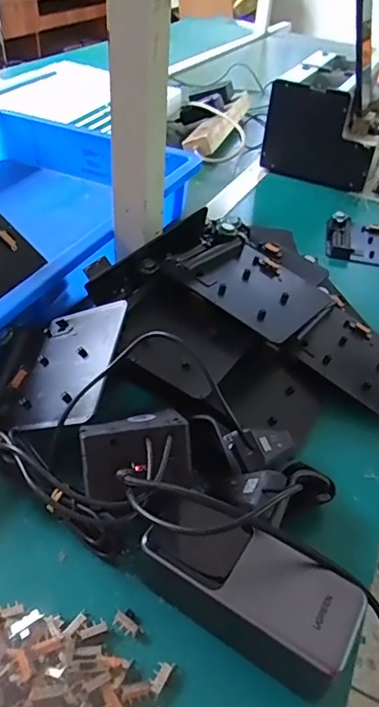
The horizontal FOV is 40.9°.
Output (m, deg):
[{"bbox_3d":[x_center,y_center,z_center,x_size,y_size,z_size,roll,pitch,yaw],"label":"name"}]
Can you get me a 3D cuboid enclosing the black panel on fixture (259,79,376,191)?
[{"bbox_3d":[0.205,-0.343,0.815,0.172,0.148,0.017,19,43,15],"label":"black panel on fixture"}]

